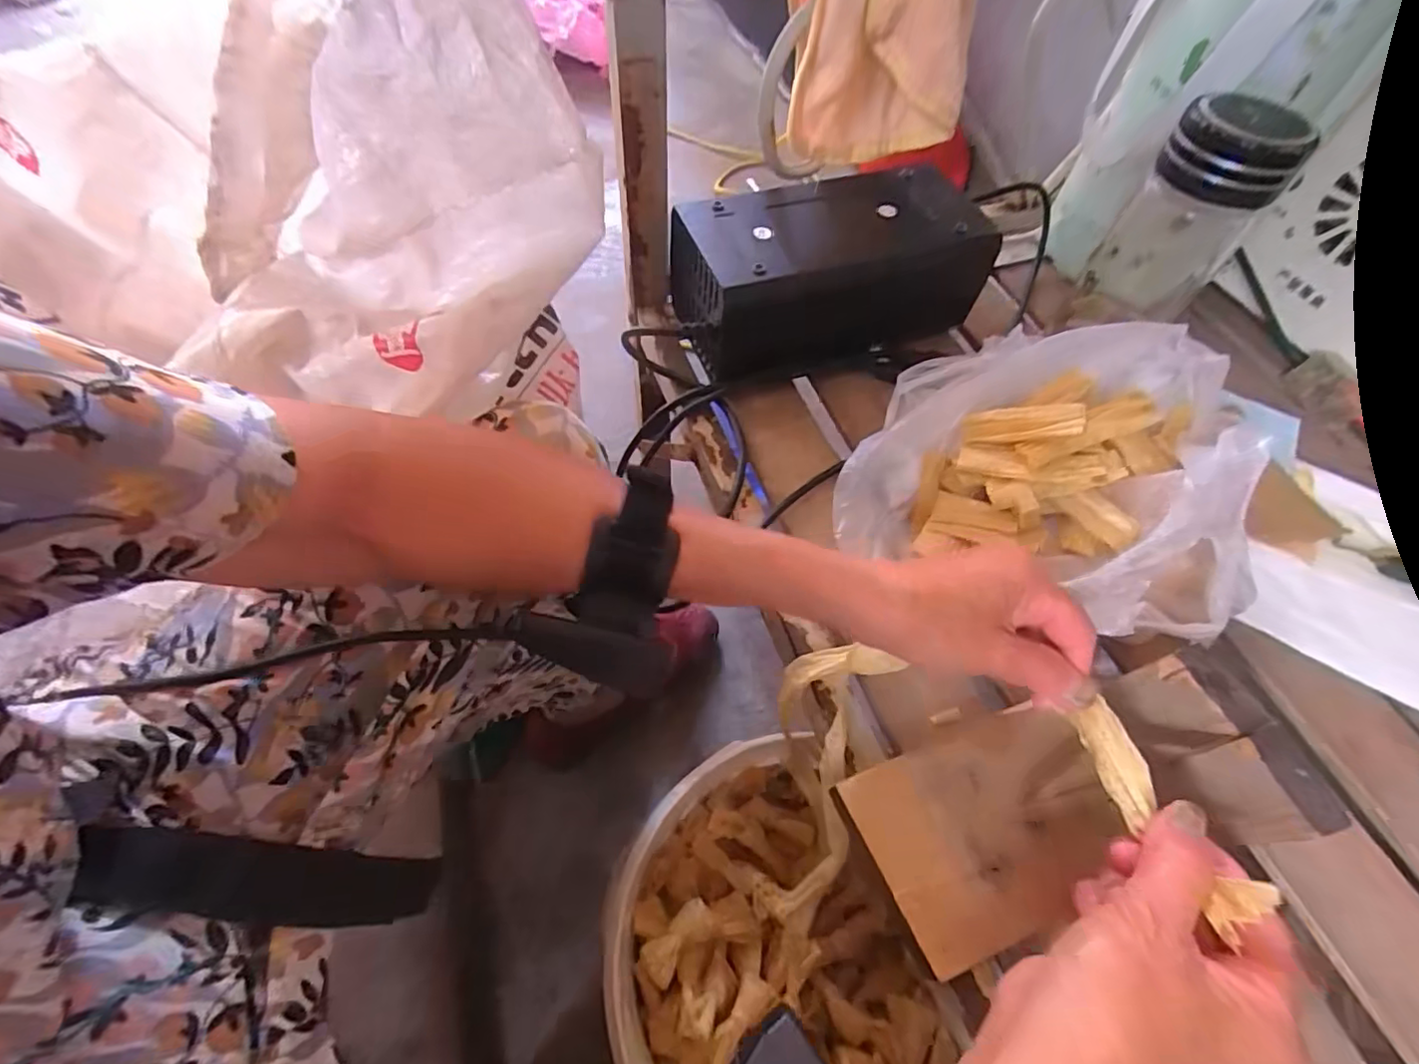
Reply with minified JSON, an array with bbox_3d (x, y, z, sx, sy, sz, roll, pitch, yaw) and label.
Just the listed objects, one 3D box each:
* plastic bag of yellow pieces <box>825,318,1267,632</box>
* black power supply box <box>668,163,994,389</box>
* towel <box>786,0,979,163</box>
[{"bbox_3d":[0.210,-0.048,0.374,0.216,0.078,0.213,21,59,13],"label":"plastic bag of yellow pieces"},{"bbox_3d":[0.081,-0.186,0.449,0.226,0.097,0.100,-14,57,-9],"label":"black power supply box"},{"bbox_3d":[0.100,-0.301,0.375,0.112,0.170,0.066,-3,56,-2],"label":"towel"}]

